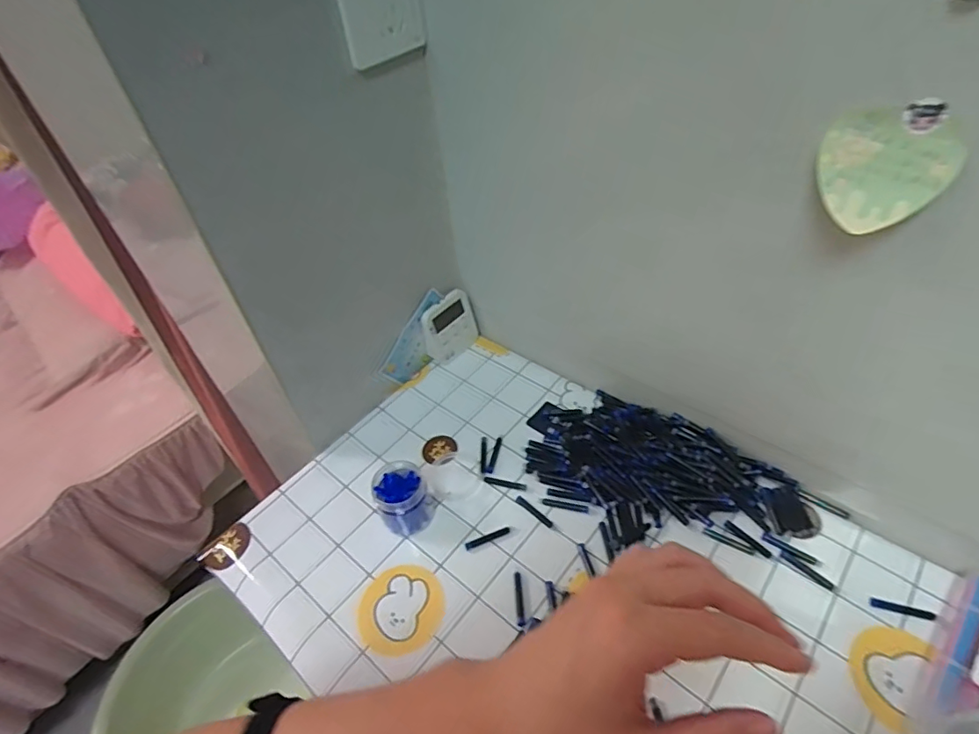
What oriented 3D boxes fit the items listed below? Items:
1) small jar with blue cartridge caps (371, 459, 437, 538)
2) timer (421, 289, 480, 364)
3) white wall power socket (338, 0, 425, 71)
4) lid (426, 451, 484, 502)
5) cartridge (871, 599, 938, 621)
[{"bbox_3d":[-0.084,0.127,0.525,0.053,0.056,0.052,-3,46,3],"label":"small jar with blue cartridge caps"},{"bbox_3d":[-0.052,-0.053,0.688,0.019,0.079,0.077,19,50,41],"label":"timer"},{"bbox_3d":[-0.091,-0.307,0.450,0.004,0.086,0.079,32,57,31],"label":"white wall power socket"},{"bbox_3d":[-0.037,0.114,0.571,0.057,0.008,0.058,-3,46,3],"label":"lid"},{"bbox_3d":[0.346,0.203,0.449,0.047,0.004,0.007,10,48,15],"label":"cartridge"}]

